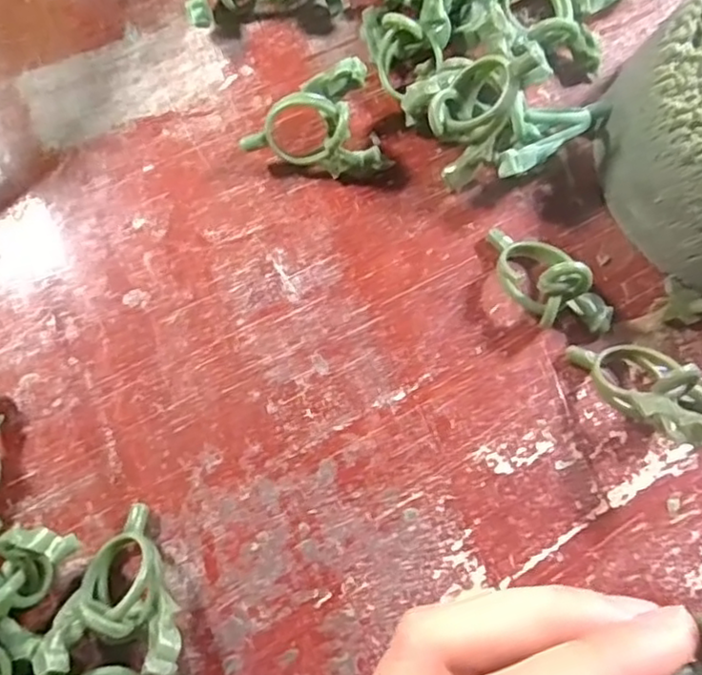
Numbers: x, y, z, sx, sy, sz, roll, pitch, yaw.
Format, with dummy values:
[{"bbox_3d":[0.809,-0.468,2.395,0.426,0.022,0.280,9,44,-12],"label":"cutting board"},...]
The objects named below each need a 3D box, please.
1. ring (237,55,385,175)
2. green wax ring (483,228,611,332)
[{"bbox_3d":[-0.014,-0.070,0.214,0.043,0.021,0.032,-12,76,-3],"label":"ring"},{"bbox_3d":[0.062,-0.018,0.200,0.047,0.022,0.022,41,79,9],"label":"green wax ring"}]

